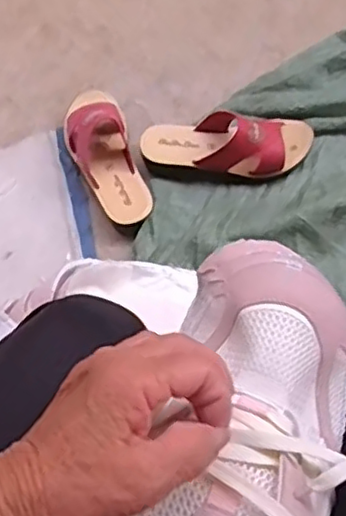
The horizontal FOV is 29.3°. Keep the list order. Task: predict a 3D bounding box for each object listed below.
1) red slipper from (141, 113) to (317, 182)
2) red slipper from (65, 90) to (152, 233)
[{"bbox_3d":[0.072,-0.156,0.885,0.229,0.067,0.087,-1,68,3],"label":"red slipper"},{"bbox_3d":[-0.095,-0.141,0.902,0.084,0.063,0.232,-18,68,-4],"label":"red slipper"}]

